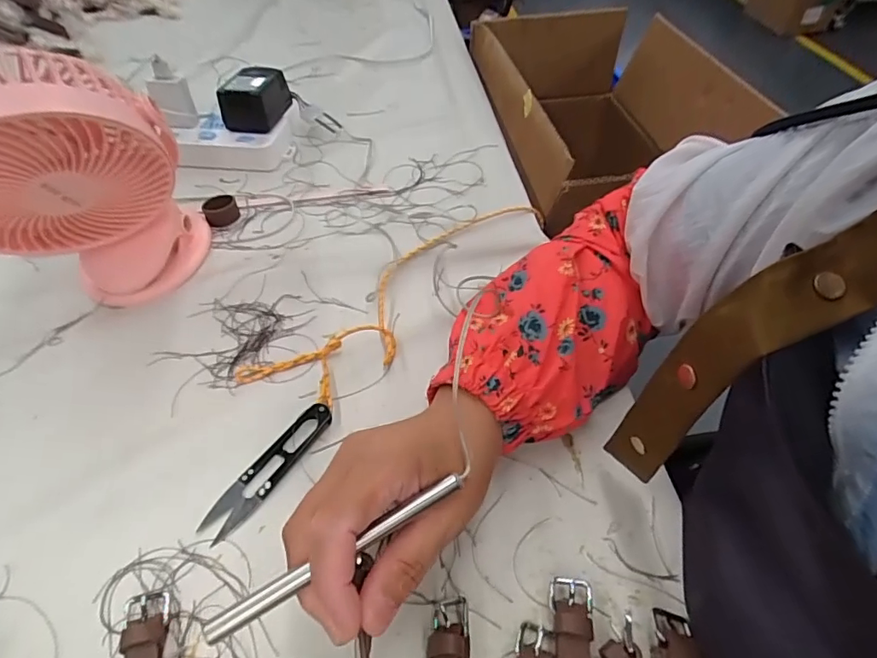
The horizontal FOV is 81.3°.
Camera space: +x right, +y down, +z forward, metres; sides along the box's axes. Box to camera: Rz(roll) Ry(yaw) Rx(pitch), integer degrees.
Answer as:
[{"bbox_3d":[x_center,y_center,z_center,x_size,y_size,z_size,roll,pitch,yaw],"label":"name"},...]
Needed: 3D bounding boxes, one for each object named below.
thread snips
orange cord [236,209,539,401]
[{"bbox_3d":[-0.107,0.088,0.326,0.022,0.009,0.101,31,57,22],"label":"thread snips"},{"bbox_3d":[-0.017,-0.036,0.422,0.076,0.023,0.304,36,62,28],"label":"orange cord"}]

